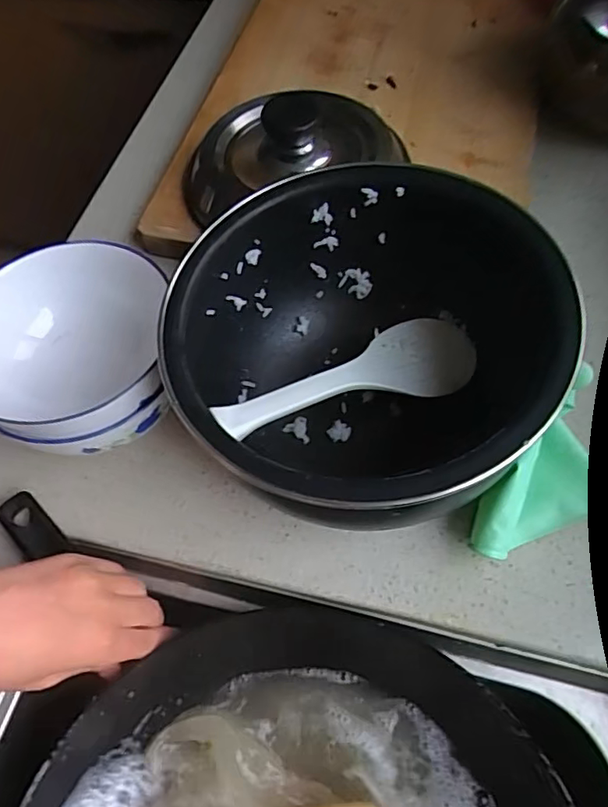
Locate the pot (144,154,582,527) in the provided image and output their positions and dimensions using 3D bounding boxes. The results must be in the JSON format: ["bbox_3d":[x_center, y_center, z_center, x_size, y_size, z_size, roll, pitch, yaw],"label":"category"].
[{"bbox_3d":[0.037,-0.025,0.368,0.217,0.133,0.221,-1,61,2],"label":"pot"}]

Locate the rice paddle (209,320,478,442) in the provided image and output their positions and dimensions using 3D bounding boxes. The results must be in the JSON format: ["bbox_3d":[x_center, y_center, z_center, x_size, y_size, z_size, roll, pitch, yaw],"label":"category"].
[{"bbox_3d":[0.033,-0.020,0.376,0.193,0.018,0.066,-16,59,-28],"label":"rice paddle"}]

